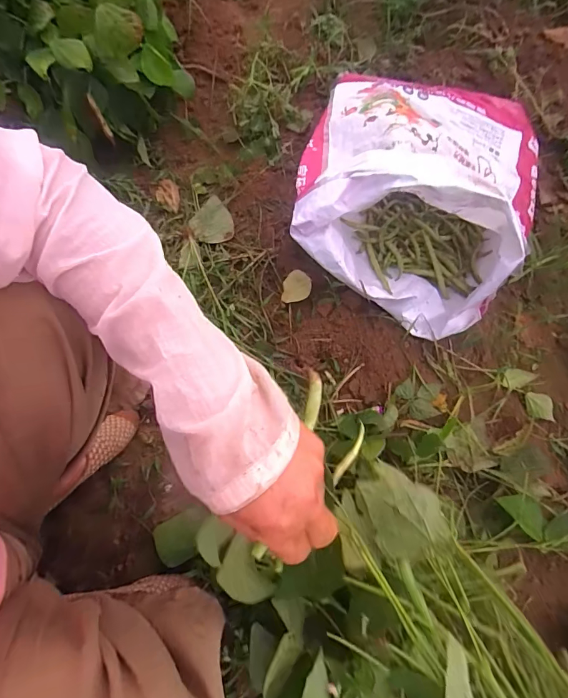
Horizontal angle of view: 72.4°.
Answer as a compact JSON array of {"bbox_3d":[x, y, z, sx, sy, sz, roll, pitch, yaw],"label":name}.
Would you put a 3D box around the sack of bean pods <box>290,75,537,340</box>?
[{"bbox_3d":[0.250,-0.350,0.691,0.407,0.255,0.550,26,74,8],"label":"sack of bean pods"}]

